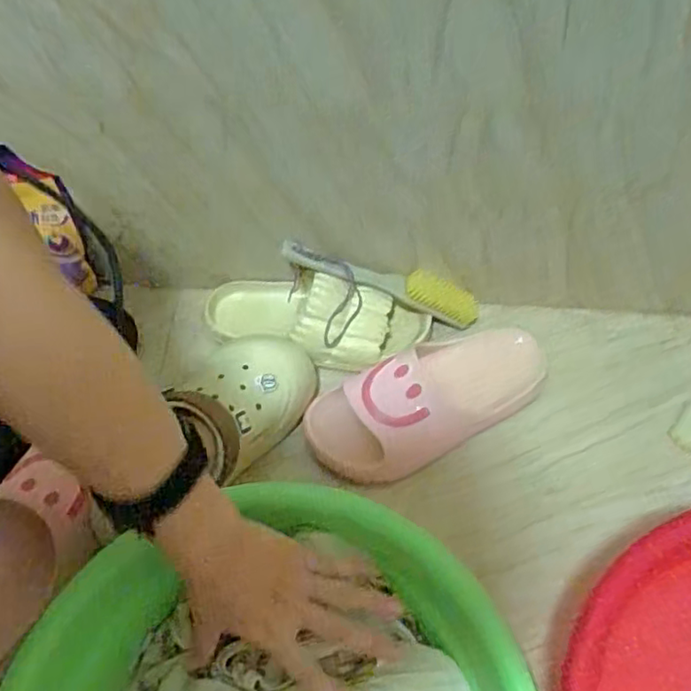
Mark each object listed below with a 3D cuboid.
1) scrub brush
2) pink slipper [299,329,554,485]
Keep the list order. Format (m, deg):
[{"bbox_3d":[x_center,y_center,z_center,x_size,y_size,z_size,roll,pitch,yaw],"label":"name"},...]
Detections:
[{"bbox_3d":[0.042,-0.069,0.685,0.223,0.041,0.032,16,58,-12],"label":"scrub brush"},{"bbox_3d":[0.089,0.053,0.647,0.263,0.076,0.107,-21,62,-10],"label":"pink slipper"}]

